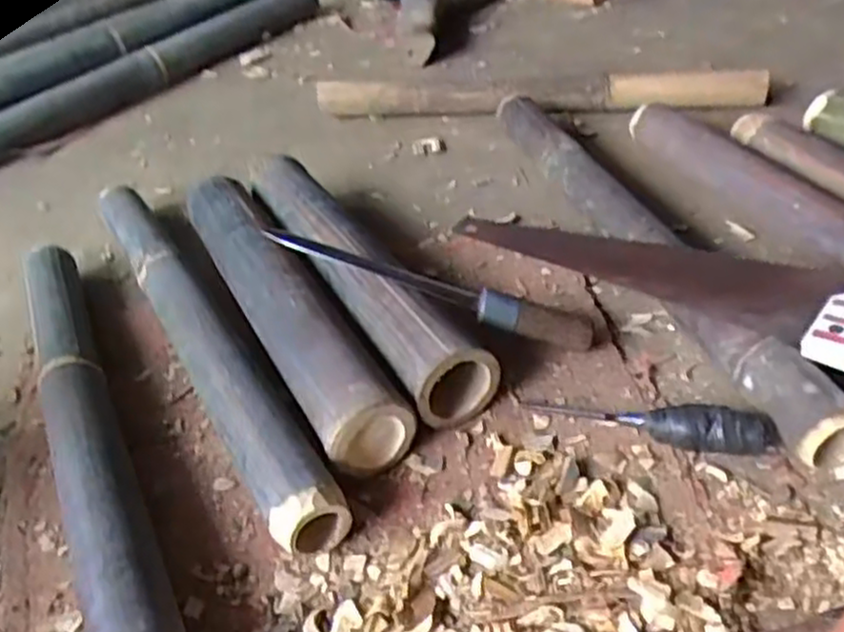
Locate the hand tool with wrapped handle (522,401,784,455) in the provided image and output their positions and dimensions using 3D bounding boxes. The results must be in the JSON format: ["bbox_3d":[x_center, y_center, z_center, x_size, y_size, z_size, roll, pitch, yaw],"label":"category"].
[{"bbox_3d":[0.187,0.087,0.638,0.201,0.042,0.027,7,42,17],"label":"hand tool with wrapped handle"}]

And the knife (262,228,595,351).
[{"bbox_3d":[0.004,-0.031,0.732,0.327,0.029,0.045,18,44,8],"label":"knife"}]

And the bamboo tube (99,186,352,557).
[{"bbox_3d":[-0.241,-0.004,0.802,0.069,0.075,0.658,-24,43,-20],"label":"bamboo tube"}]

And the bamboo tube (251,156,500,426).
[{"bbox_3d":[-0.076,-0.057,0.823,0.088,0.096,0.471,-22,42,-17],"label":"bamboo tube"}]

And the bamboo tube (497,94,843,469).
[{"bbox_3d":[0.224,-0.090,0.826,0.058,0.070,0.649,-15,40,-9],"label":"bamboo tube"}]

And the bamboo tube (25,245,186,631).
[{"bbox_3d":[-0.307,0.099,0.696,0.058,0.070,0.658,-23,42,-18],"label":"bamboo tube"}]

